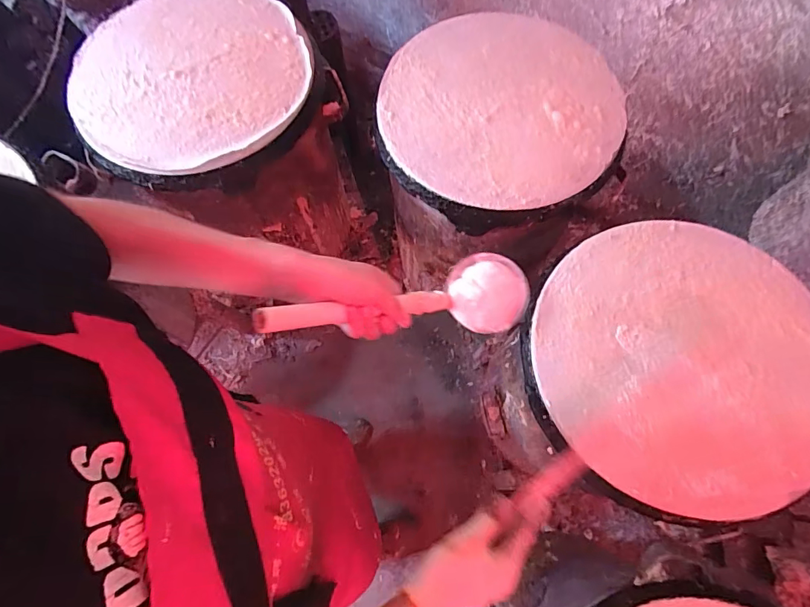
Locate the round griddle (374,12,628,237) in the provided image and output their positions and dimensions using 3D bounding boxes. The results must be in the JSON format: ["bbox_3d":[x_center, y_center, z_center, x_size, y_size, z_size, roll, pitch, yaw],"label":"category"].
[{"bbox_3d":[0.154,-0.309,0.709,0.368,0.041,0.402,0,73,1],"label":"round griddle"}]

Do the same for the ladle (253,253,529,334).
[{"bbox_3d":[0.005,-0.005,0.457,0.324,0.055,0.089,-5,68,-39],"label":"ladle"}]

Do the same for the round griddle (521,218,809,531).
[{"bbox_3d":[0.356,0.066,0.568,0.383,0.037,0.368,-21,74,-6],"label":"round griddle"}]

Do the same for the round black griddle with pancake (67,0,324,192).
[{"bbox_3d":[-0.329,-0.359,0.716,0.369,0.059,0.376,0,74,0],"label":"round black griddle with pancake"}]

